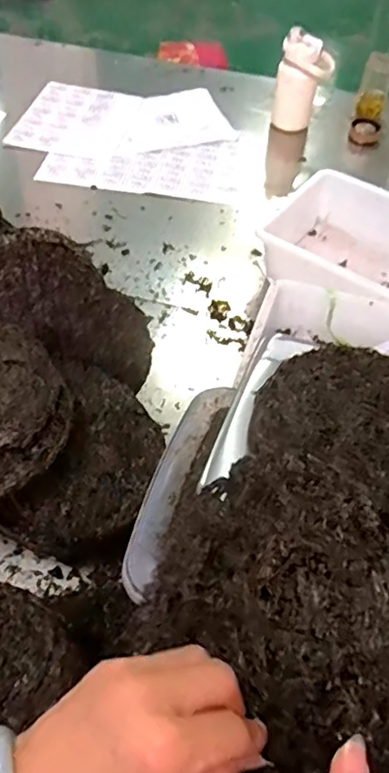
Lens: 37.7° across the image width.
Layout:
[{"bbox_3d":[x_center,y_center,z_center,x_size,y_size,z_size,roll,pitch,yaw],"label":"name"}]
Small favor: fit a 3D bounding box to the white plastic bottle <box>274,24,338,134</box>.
[{"bbox_3d":[0.270,-0.754,1.434,0.128,0.222,0.090,13,51,6],"label":"white plastic bottle"}]

